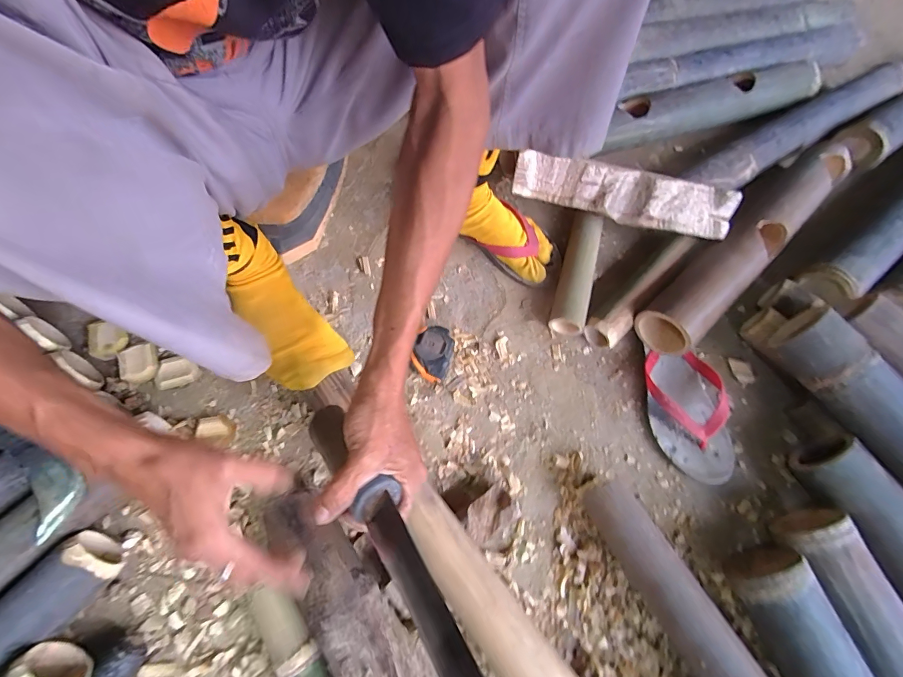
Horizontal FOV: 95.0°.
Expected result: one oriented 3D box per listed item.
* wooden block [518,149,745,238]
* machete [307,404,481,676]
[{"bbox_3d":[0.243,-0.210,0.596,0.294,0.070,0.050,15,29,5],"label":"wooden block"},{"bbox_3d":[-0.028,0.152,0.265,0.034,0.026,0.314,-31,46,-15],"label":"machete"}]

